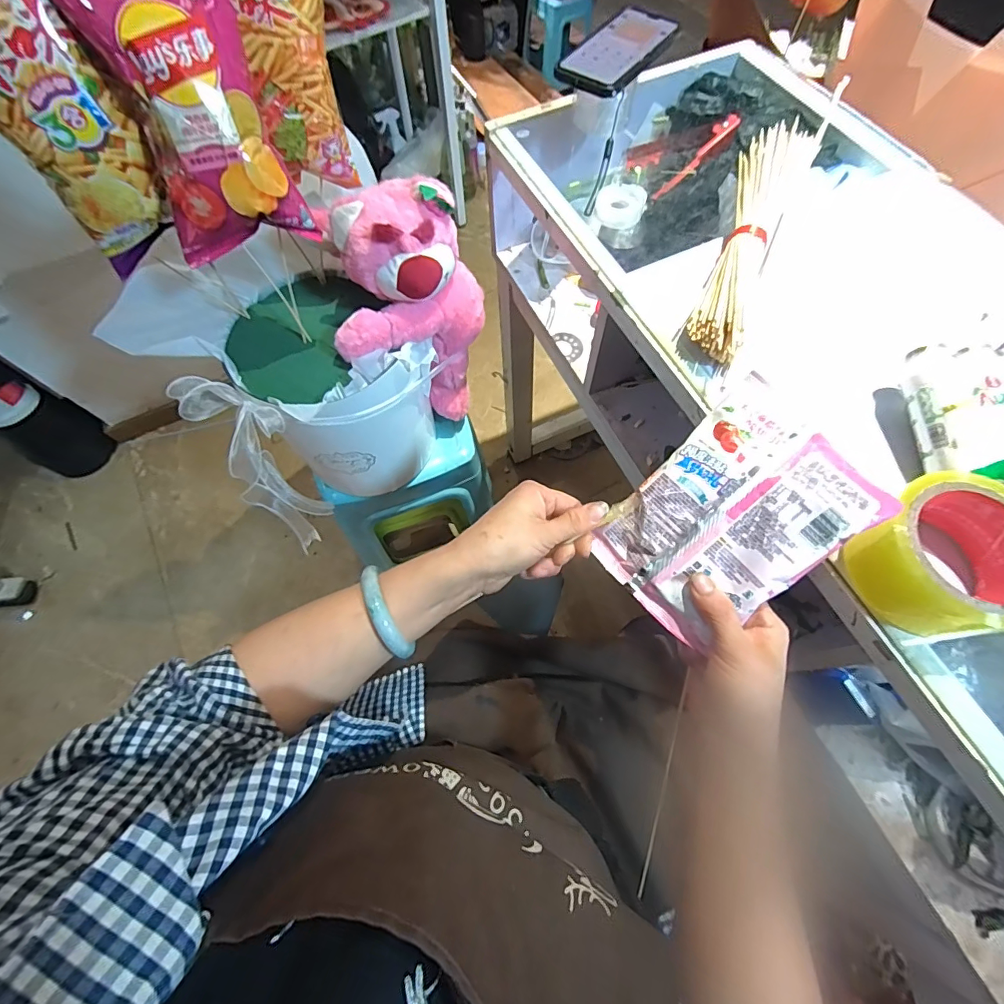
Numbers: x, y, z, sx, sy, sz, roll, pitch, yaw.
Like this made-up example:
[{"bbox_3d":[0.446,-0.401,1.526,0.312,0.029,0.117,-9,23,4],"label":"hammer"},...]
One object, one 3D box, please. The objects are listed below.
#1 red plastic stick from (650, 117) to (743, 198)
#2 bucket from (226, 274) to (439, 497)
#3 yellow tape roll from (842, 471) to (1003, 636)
[{"bbox_3d":[0.255,-0.453,0.609,0.136,0.013,0.025,-44,71,8],"label":"red plastic stick"},{"bbox_3d":[-0.224,-0.155,0.657,0.202,0.244,0.195,-1,67,2],"label":"bucket"},{"bbox_3d":[0.302,0.038,0.313,0.095,0.057,0.095,-1,67,2],"label":"yellow tape roll"}]

